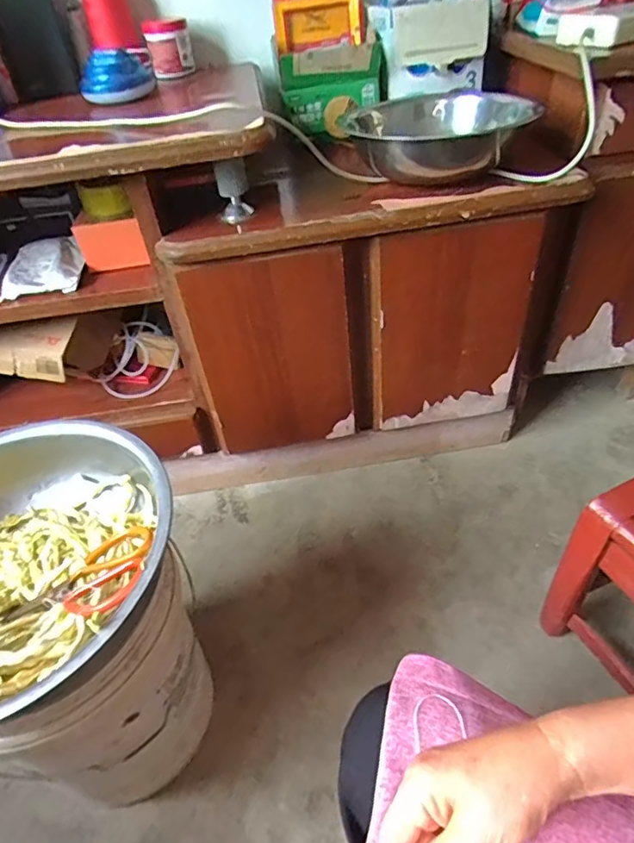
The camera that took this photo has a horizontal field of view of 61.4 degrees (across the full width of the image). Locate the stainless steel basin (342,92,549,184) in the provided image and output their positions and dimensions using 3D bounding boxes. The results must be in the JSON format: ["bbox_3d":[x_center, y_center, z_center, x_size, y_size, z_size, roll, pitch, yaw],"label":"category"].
[{"bbox_3d":[0.179,-0.413,0.779,0.256,0.074,0.196,-11,42,-4],"label":"stainless steel basin"}]

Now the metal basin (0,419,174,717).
[{"bbox_3d":[-0.313,0.152,0.559,0.329,0.098,0.320,-4,42,4],"label":"metal basin"}]

